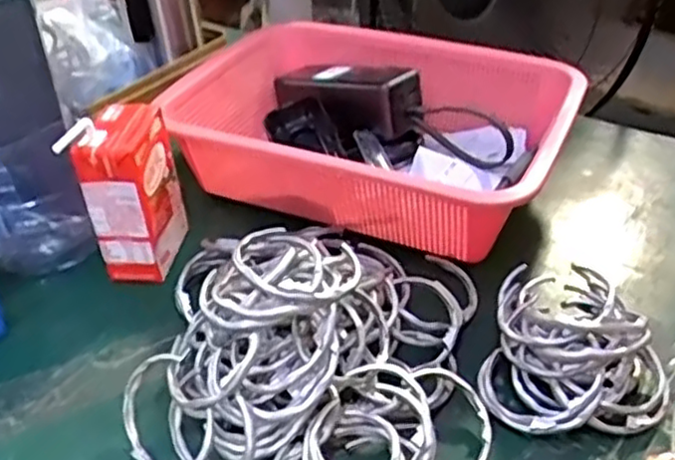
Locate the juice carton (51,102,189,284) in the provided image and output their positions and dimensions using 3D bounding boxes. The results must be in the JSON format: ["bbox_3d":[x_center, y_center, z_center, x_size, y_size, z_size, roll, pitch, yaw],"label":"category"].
[{"bbox_3d":[-0.141,-0.026,0.490,0.046,0.110,0.071,4,37,6],"label":"juice carton"}]

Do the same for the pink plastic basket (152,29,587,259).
[{"bbox_3d":[0.033,-0.085,0.575,0.295,0.081,0.231,16,39,21],"label":"pink plastic basket"}]

